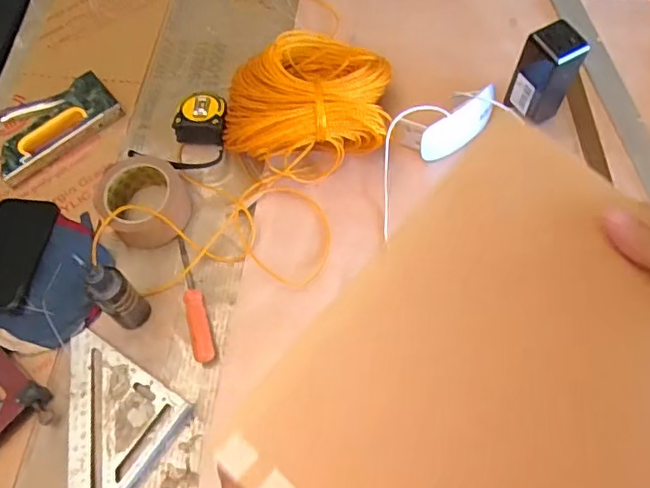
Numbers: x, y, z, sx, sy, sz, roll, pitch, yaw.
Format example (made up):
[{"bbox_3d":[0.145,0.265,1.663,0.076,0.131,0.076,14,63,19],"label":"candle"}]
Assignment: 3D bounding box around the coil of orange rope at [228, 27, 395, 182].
[{"bbox_3d":[-0.020,-0.173,0.705,0.207,0.102,0.161,-6,65,0],"label":"coil of orange rope"}]

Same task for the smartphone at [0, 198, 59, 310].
[{"bbox_3d":[-0.376,0.011,0.667,0.076,0.009,0.141,9,65,2],"label":"smartphone"}]

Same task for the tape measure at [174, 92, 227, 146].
[{"bbox_3d":[-0.158,-0.164,0.743,0.069,0.034,0.065,8,66,7],"label":"tape measure"}]

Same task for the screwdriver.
[{"bbox_3d":[-0.153,0.061,0.651,0.022,0.021,0.158,-17,65,-5],"label":"screwdriver"}]

